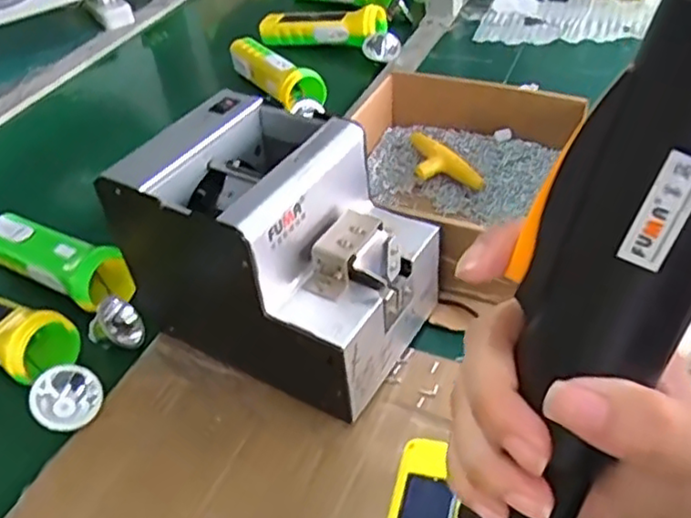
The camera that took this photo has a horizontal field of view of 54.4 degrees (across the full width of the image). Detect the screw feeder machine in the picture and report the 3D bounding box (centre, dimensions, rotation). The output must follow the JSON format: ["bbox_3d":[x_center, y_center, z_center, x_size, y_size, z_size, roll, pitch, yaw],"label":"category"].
[{"bbox_3d":[-0.041,-0.009,0.462,0.177,0.142,0.128,19,48,26],"label":"screw feeder machine"}]

